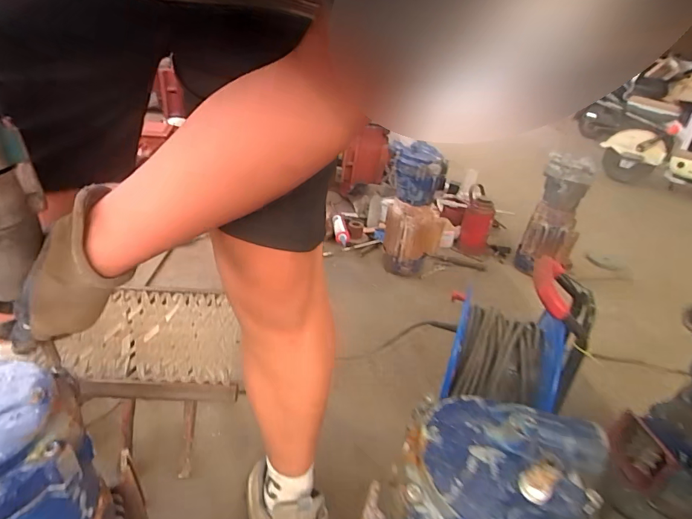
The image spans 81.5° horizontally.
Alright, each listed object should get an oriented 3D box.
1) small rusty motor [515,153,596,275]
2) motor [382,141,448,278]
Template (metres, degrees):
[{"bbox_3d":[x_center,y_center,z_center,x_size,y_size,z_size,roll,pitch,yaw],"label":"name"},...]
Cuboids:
[{"bbox_3d":[0.811,-0.168,1.559,0.204,0.489,0.204,19,4,24],"label":"small rusty motor"},{"bbox_3d":[0.240,-0.149,1.429,0.218,0.461,0.171,11,30,10],"label":"motor"}]

